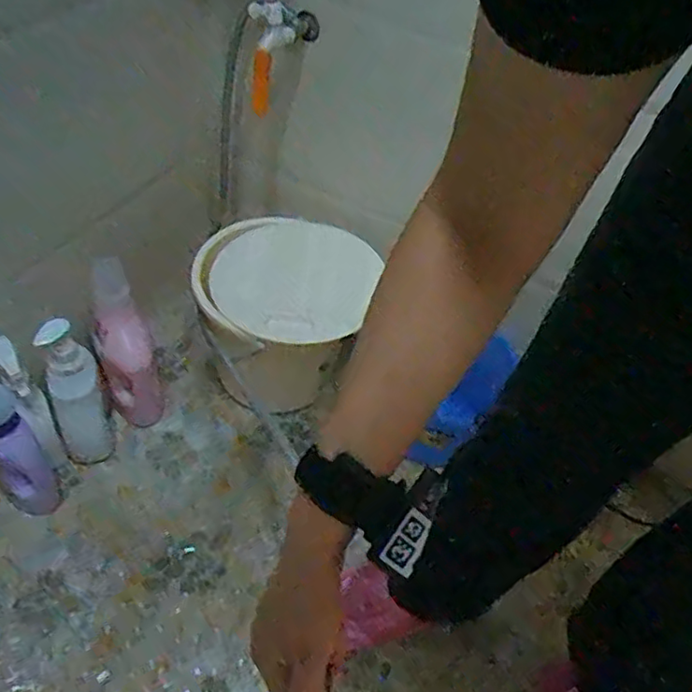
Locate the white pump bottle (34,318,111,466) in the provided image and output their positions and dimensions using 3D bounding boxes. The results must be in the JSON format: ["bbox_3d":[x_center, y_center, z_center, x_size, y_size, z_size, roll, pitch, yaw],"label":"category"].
[{"bbox_3d":[-0.421,0.082,0.986,0.062,0.286,0.102,-3,50,-12],"label":"white pump bottle"}]

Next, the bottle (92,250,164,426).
[{"bbox_3d":[-0.358,0.012,1.032,0.088,0.316,0.090,-12,52,-19],"label":"bottle"}]

